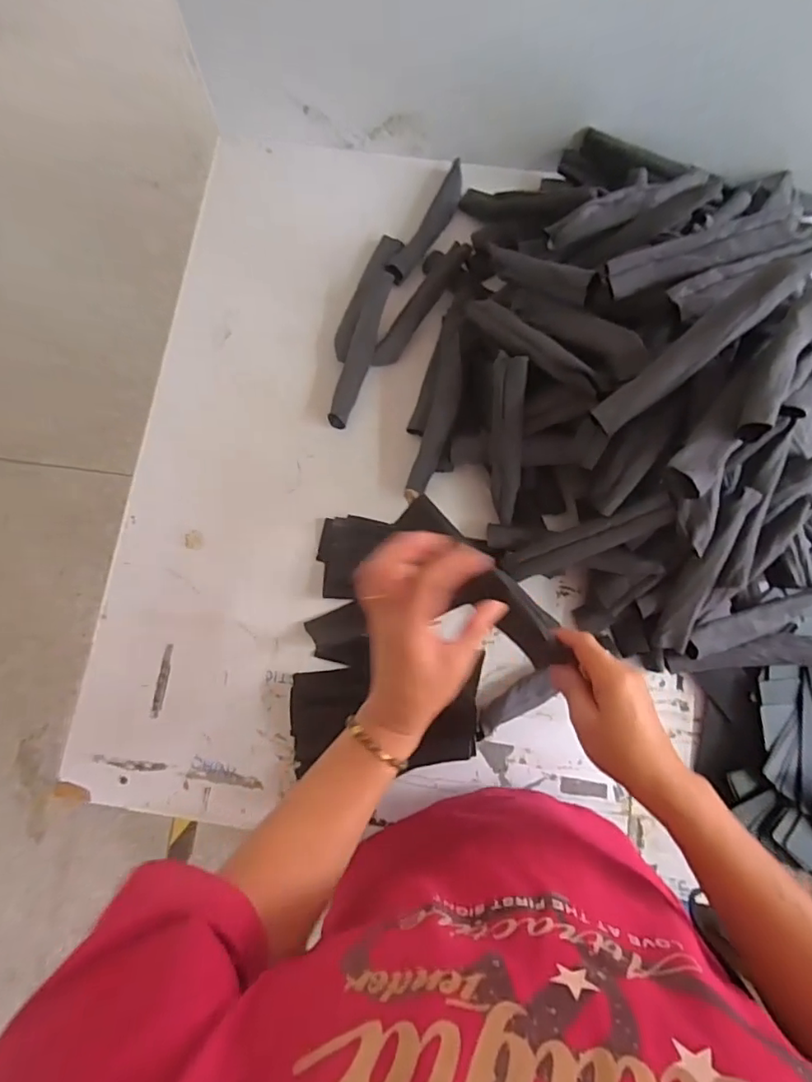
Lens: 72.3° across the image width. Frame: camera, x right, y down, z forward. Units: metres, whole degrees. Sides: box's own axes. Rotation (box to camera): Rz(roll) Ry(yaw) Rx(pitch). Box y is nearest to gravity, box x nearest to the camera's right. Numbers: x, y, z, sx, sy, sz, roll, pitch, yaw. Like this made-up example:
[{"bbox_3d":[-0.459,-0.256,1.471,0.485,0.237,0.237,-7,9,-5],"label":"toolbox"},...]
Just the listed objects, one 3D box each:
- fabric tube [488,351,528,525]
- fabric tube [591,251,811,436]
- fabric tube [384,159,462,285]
[{"bbox_3d":[0.110,-0.107,0.607,0.035,0.021,0.179,-2,112,0],"label":"fabric tube"},{"bbox_3d":[0.256,-0.174,0.483,0.210,0.040,0.040,-39,80,22],"label":"fabric tube"},{"bbox_3d":[0.031,-0.414,0.719,0.031,0.022,0.197,28,81,6],"label":"fabric tube"}]

